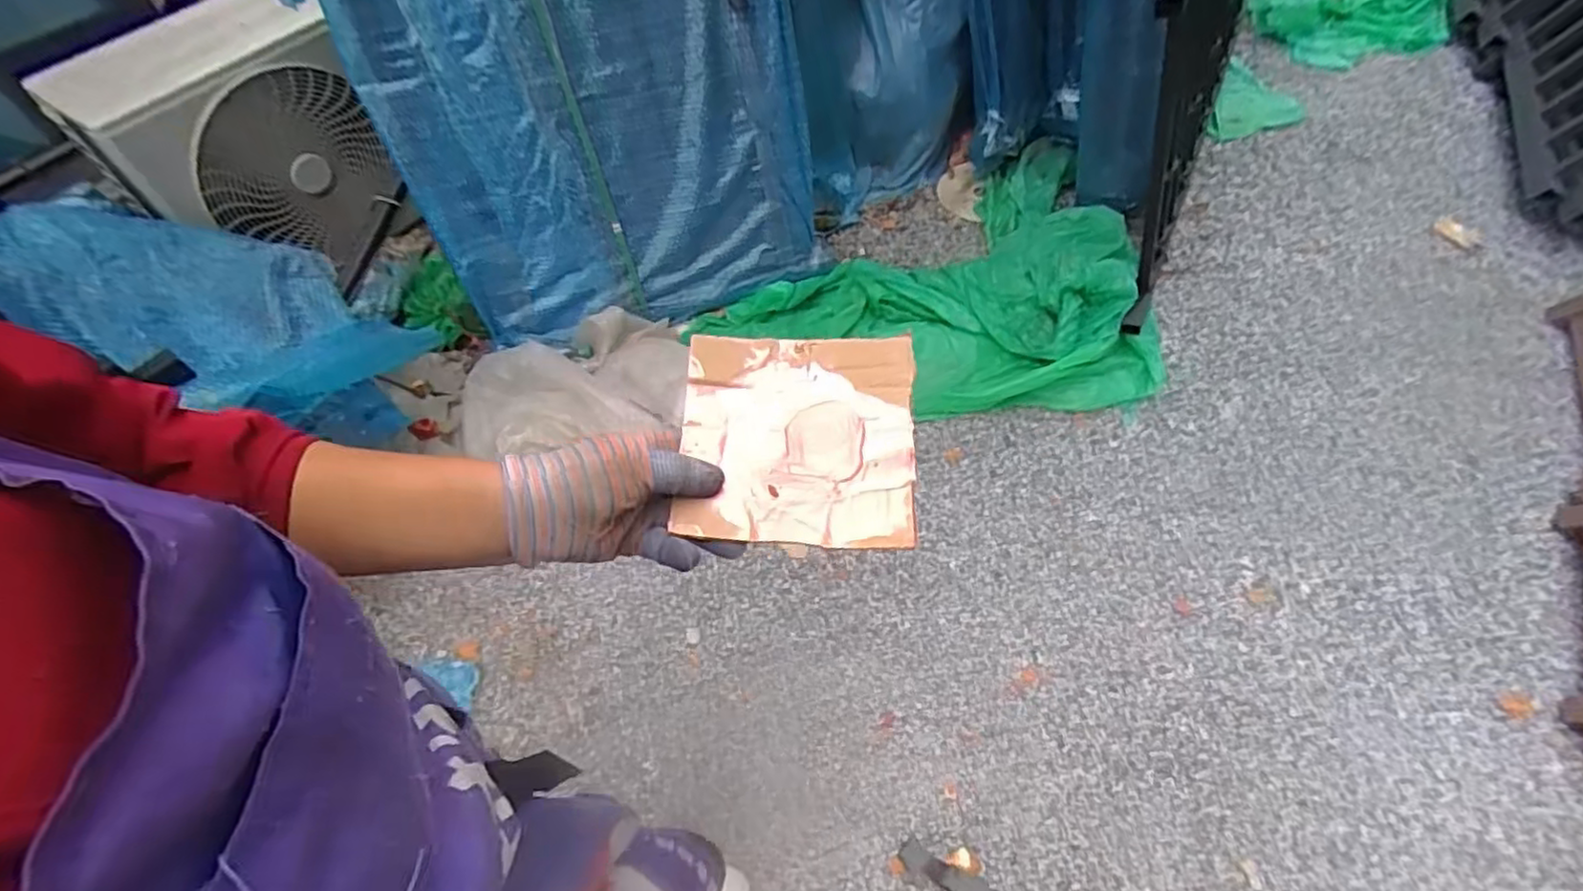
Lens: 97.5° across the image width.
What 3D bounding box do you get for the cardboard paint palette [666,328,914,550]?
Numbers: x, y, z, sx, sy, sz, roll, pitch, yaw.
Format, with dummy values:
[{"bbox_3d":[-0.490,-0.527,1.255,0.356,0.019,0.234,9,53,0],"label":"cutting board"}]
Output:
[{"bbox_3d":[0.004,-0.006,0.451,0.149,0.025,0.144,2,58,2],"label":"cardboard paint palette"}]

